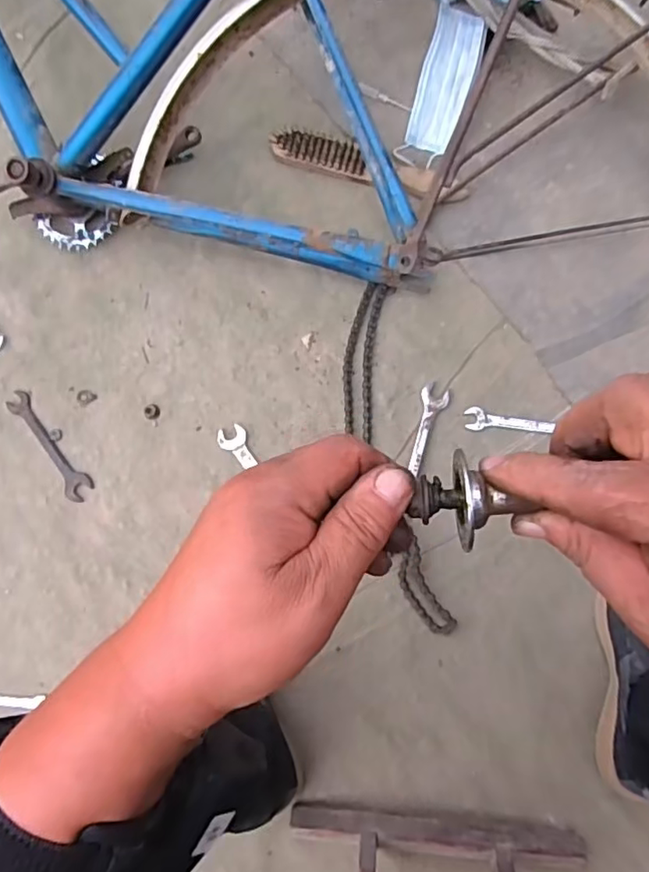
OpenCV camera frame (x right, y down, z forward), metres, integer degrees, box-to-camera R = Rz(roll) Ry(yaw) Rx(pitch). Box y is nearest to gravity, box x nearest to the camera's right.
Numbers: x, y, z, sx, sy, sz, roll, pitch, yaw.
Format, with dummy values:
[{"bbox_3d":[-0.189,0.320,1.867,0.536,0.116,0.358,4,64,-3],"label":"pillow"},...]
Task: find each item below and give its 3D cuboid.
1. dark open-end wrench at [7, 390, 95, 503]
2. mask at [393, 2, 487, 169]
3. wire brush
[{"bbox_3d":[-0.358,0.014,0.752,0.036,0.004,0.162,-39,86,-1],"label":"dark open-end wrench"},{"bbox_3d":[0.152,-0.447,0.754,0.069,0.033,0.203,20,87,3],"label":"mask"},{"bbox_3d":[0.056,-0.347,0.747,0.261,0.027,0.047,19,87,3],"label":"wire brush"}]

